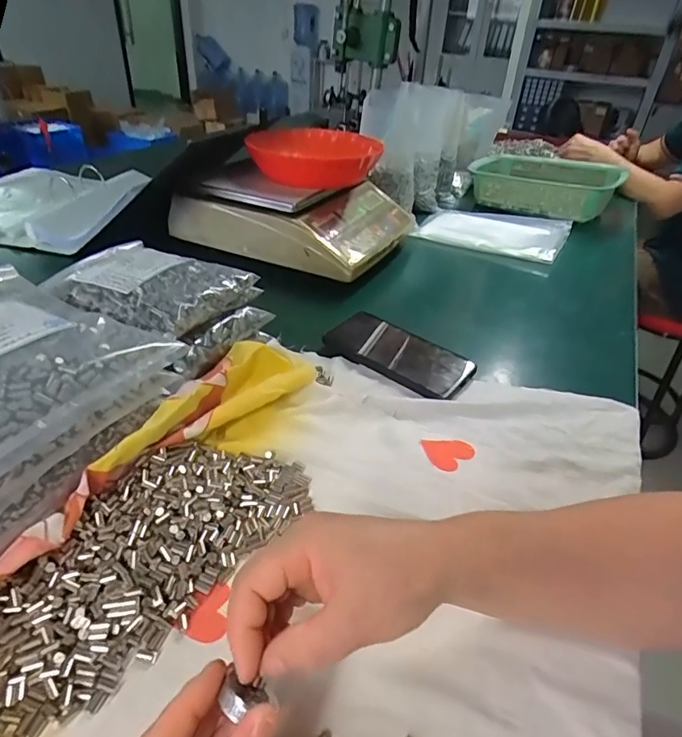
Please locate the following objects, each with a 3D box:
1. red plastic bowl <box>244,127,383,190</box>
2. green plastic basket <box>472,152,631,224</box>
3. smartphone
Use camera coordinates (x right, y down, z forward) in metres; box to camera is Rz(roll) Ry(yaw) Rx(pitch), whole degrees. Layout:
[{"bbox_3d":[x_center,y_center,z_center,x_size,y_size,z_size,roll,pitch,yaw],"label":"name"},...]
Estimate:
[{"bbox_3d":[-0.038,-0.337,0.774,0.189,0.059,0.189,2,36,-2],"label":"red plastic bowl"},{"bbox_3d":[0.434,-0.396,1.031,0.272,0.075,0.213,26,42,27],"label":"green plastic basket"},{"bbox_3d":[0.059,-0.022,0.537,0.173,0.016,0.076,27,42,29],"label":"smartphone"}]

